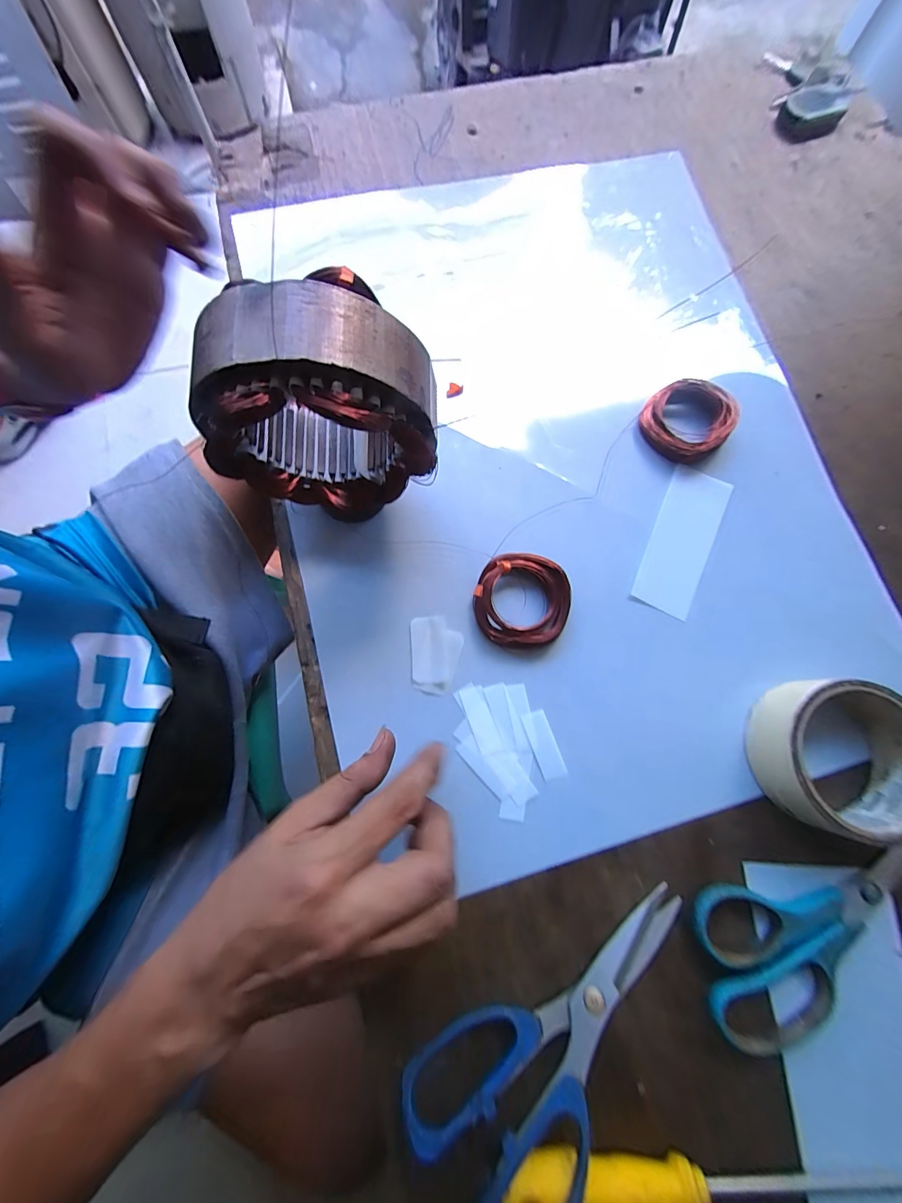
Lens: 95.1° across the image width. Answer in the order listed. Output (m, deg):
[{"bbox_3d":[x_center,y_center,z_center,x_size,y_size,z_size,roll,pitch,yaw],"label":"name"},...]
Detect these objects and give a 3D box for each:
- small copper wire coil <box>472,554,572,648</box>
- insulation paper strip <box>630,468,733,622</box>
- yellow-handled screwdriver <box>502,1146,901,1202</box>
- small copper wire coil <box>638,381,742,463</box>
[{"bbox_3d":[0.047,-0.001,0.279,0.061,0.019,0.061,0,77,-1],"label":"small copper wire coil"},{"bbox_3d":[0.170,-0.045,0.303,0.046,0.009,0.112,23,78,4],"label":"insulation paper strip"},{"bbox_3d":[0.170,0.300,0.210,0.285,0.025,0.021,3,77,-1],"label":"yellow-handled screwdriver"},{"bbox_3d":[0.173,-0.133,0.306,0.060,0.026,0.059,0,77,-1],"label":"small copper wire coil"}]

